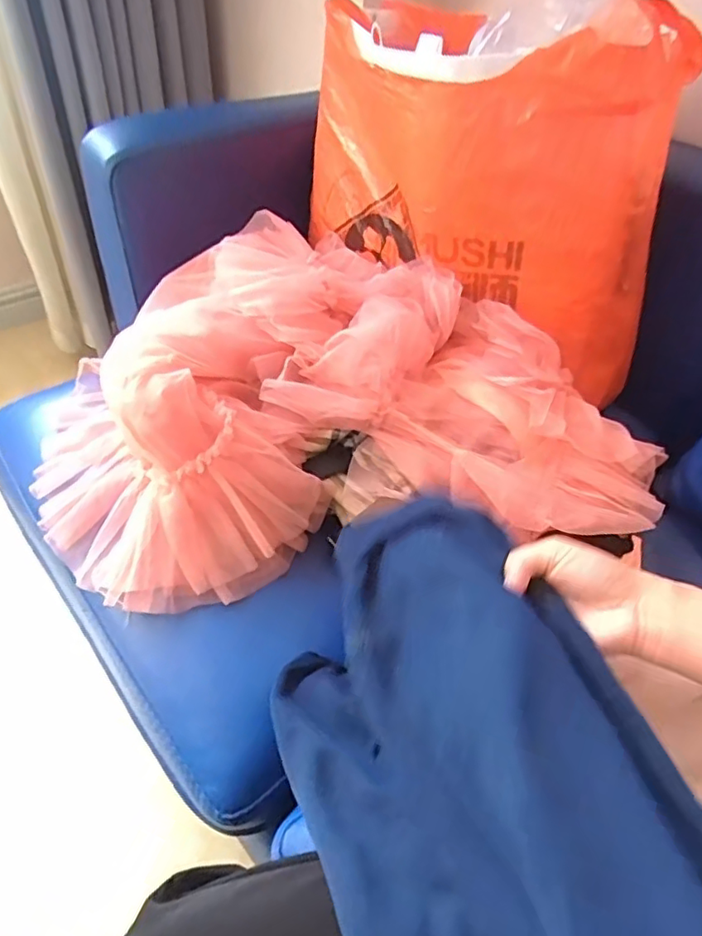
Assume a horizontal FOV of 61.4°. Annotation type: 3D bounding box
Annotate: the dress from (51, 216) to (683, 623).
[{"bbox_3d":[-0.022,-0.081,0.570,0.535,0.152,0.400,-4,46,-10],"label":"dress"}]

